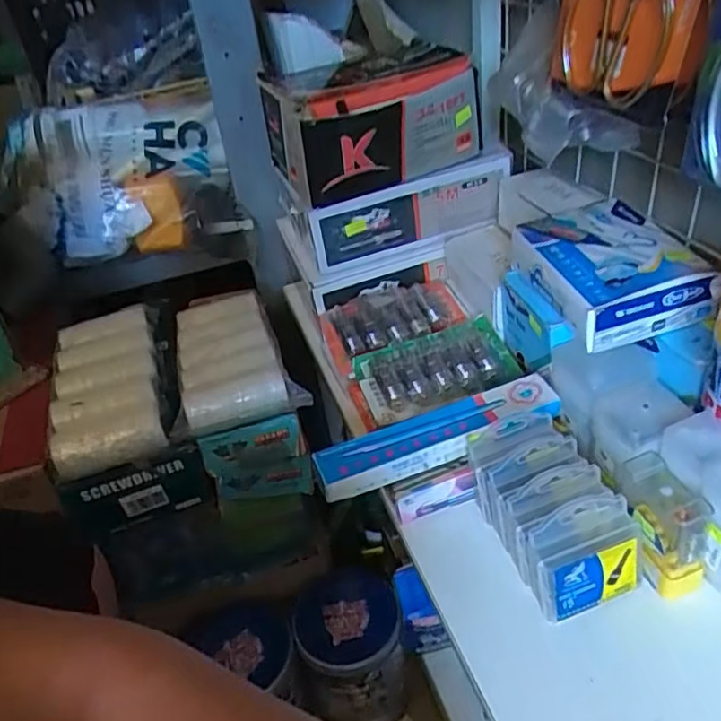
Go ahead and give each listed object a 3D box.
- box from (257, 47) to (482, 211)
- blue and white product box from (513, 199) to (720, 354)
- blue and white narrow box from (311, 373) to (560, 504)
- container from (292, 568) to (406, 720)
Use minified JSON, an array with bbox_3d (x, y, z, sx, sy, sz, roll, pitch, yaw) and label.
[{"bbox_3d":[0.015,-0.248,0.672,0.199,0.092,0.157,-16,37,-11],"label":"box"},{"bbox_3d":[0.200,-0.077,0.526,0.102,0.048,0.150,-11,36,-5],"label":"blue and white product box"},{"bbox_3d":[0.064,0.059,0.522,0.204,0.030,0.044,-15,37,-11],"label":"blue and white narrow box"},{"bbox_3d":[-0.008,0.324,0.708,0.108,0.153,0.102,-5,36,3],"label":"container"}]

